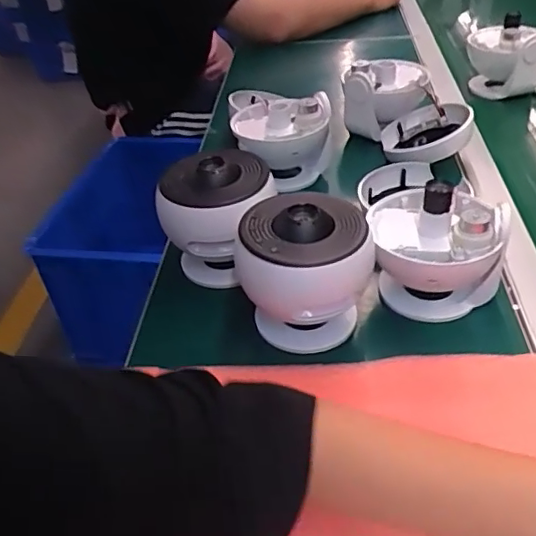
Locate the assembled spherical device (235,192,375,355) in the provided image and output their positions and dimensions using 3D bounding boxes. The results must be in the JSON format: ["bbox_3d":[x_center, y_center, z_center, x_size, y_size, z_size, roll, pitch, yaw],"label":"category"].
[{"bbox_3d":[0.031,0.010,0.488,0.109,0.123,0.091,-4,35,2],"label":"assembled spherical device"}]

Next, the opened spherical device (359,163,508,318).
[{"bbox_3d":[0.148,-0.023,0.522,0.115,0.114,0.118,-2,35,4],"label":"opened spherical device"}]

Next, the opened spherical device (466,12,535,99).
[{"bbox_3d":[0.404,-0.311,0.868,0.197,0.134,0.092,5,36,14],"label":"opened spherical device"}]

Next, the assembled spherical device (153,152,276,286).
[{"bbox_3d":[-0.045,-0.046,0.562,0.107,0.117,0.093,3,36,11],"label":"assembled spherical device"}]

